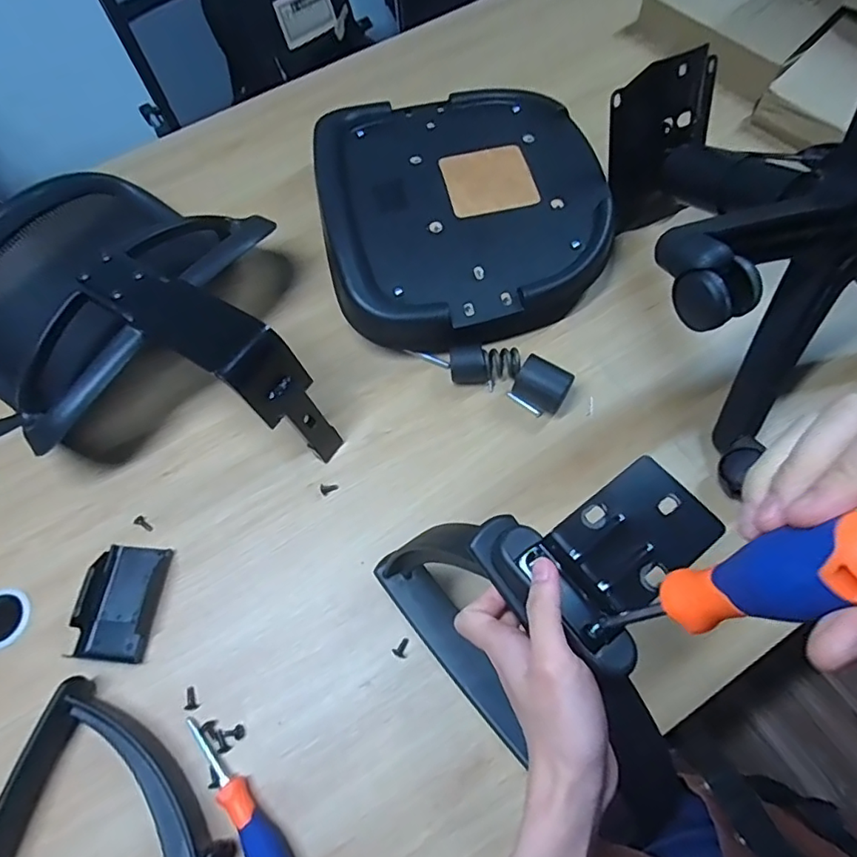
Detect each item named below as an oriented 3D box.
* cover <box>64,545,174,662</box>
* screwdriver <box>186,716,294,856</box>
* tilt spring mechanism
[{"bbox_3d":[-0.355,0.196,0.623,0.081,0.035,0.126,3,65,5],"label":"cover"},{"bbox_3d":[-0.187,0.361,0.530,0.026,0.027,0.181,-39,68,-14],"label":"screwdriver"},{"bbox_3d":[0.076,-0.080,0.719,0.222,0.054,0.061,19,67,12],"label":"tilt spring mechanism"}]

